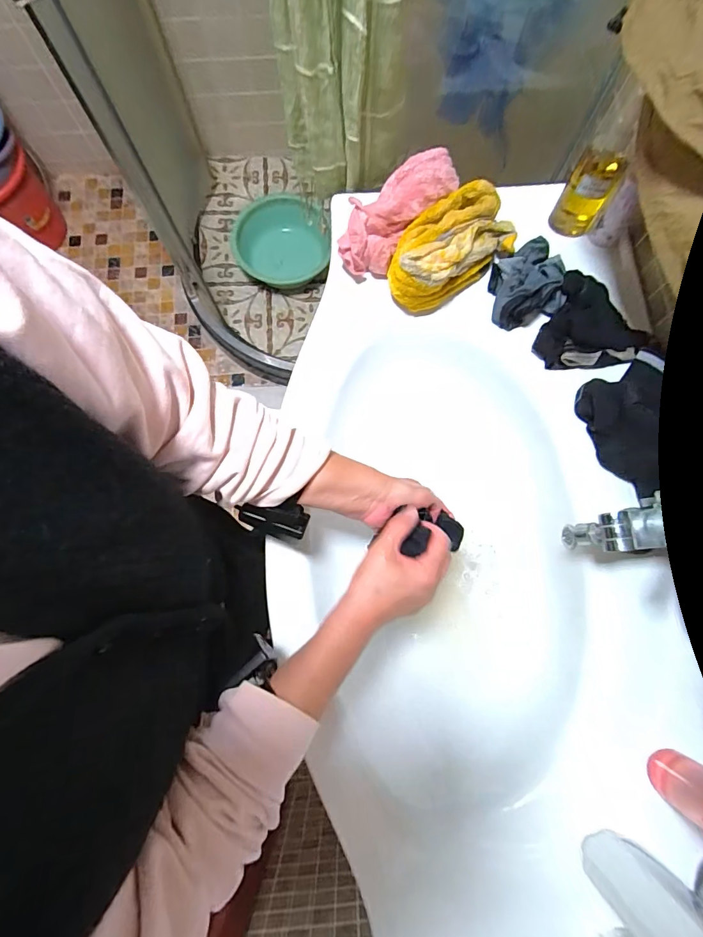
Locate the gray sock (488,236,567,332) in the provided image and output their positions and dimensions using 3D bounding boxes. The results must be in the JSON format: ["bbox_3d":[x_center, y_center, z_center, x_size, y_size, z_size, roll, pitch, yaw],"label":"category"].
[{"bbox_3d":[0.233,-0.248,0.574,0.088,0.048,0.109,-2,78,-1],"label":"gray sock"}]

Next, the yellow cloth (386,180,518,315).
[{"bbox_3d":[0.122,-0.291,0.558,0.186,0.071,0.103,-34,80,-7],"label":"yellow cloth"}]

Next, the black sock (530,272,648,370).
[{"bbox_3d":[0.318,-0.183,0.566,0.127,0.033,0.127,22,78,4],"label":"black sock"}]

